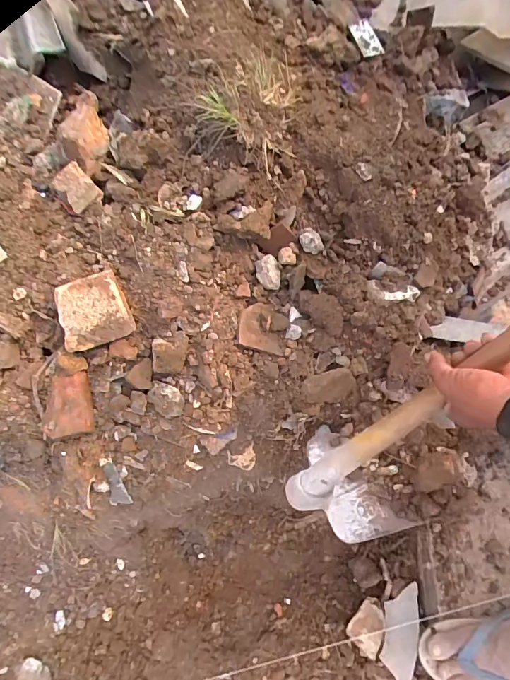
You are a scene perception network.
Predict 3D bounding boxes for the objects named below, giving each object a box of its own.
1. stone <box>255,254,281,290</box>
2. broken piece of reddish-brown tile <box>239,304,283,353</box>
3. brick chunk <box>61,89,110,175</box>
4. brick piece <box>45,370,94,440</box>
[{"bbox_3d":[0.023,-0.116,0.725,0.042,0.023,0.059,-5,103,-7],"label":"stone"},{"bbox_3d":[0.014,-0.025,0.729,0.086,0.013,0.082,15,78,-27],"label":"broken piece of reddish-brown tile"},{"bbox_3d":[-0.281,-0.347,0.687,0.051,0.071,0.119,-9,74,-4],"label":"brick chunk"},{"bbox_3d":[-0.314,0.106,0.681,0.079,0.034,0.098,-11,74,-5],"label":"brick piece"}]

